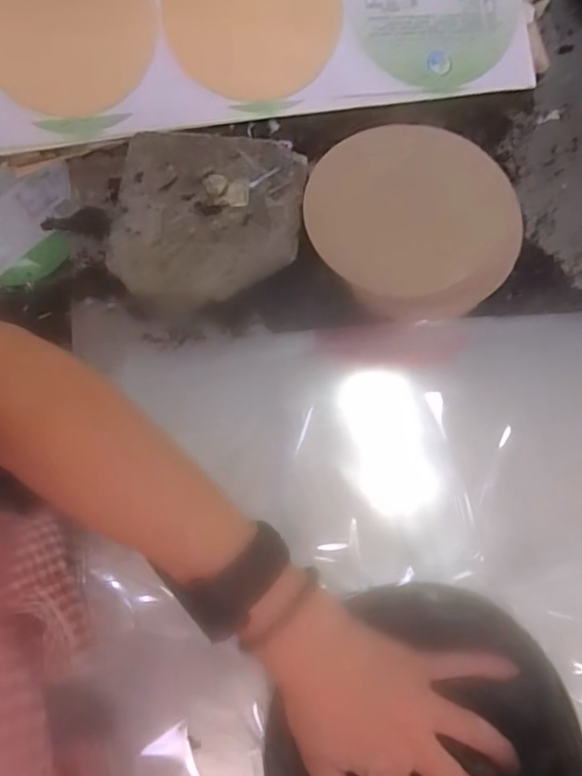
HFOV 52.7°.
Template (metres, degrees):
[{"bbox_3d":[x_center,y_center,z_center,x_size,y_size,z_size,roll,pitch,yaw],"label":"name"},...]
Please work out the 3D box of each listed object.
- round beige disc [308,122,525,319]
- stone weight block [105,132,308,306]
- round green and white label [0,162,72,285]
[{"bbox_3d":[0.084,-0.122,0.449,0.150,0.076,0.136,-13,73,-2],"label":"round beige disc"},{"bbox_3d":[-0.067,-0.139,0.486,0.148,0.028,0.147,7,74,4],"label":"stone weight block"},{"bbox_3d":[-0.294,-0.171,0.599,0.134,0.016,0.122,0,95,-2],"label":"round green and white label"}]

